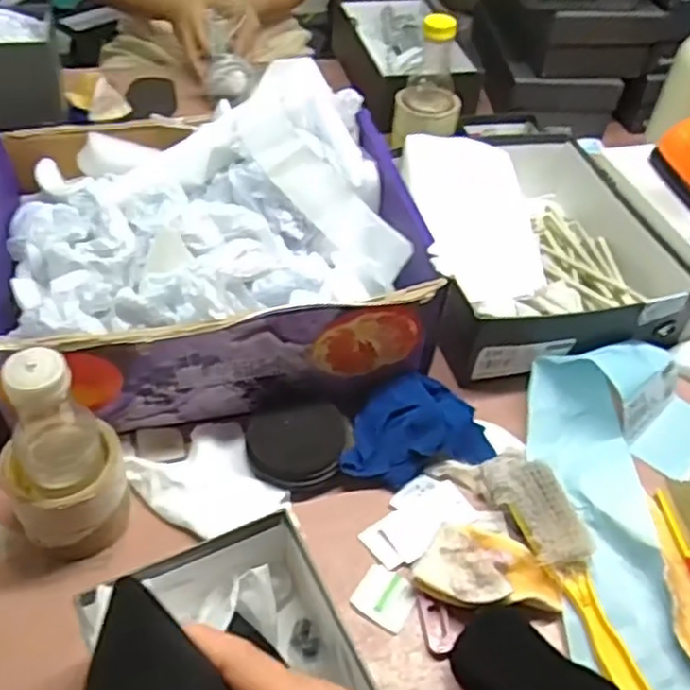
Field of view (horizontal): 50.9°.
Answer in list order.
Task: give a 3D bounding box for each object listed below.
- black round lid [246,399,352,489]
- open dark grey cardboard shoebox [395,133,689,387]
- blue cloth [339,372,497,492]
[{"bbox_3d":[-0.040,0.088,0.656,0.093,0.025,0.077,-6,48,-10],"label":"black round lid"},{"bbox_3d":[0.199,-0.131,0.844,0.259,0.098,0.362,-7,48,-11],"label":"open dark grey cardboard shoebox"},{"bbox_3d":[0.058,0.075,0.674,0.143,0.044,0.094,-16,50,-18],"label":"blue cloth"}]

